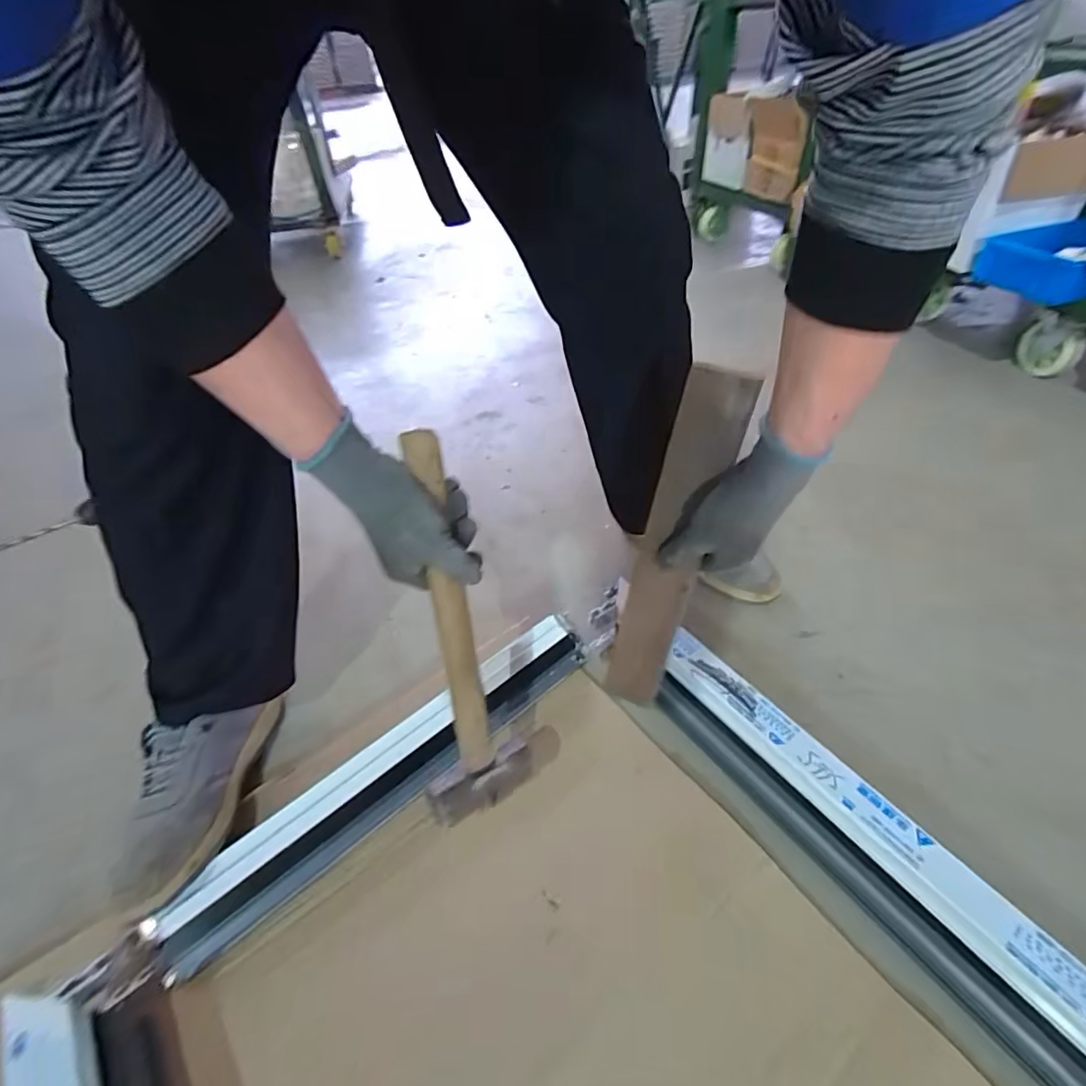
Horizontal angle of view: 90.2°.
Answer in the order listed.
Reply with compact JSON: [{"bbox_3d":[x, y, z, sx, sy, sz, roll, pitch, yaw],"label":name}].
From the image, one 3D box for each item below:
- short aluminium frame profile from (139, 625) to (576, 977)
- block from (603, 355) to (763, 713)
[{"bbox_3d":[-0.175,0.264,0.630,0.559,0.059,0.096,-33,50,-26],"label":"short aluminium frame profile"},{"bbox_3d":[0.121,0.010,0.532,0.067,0.347,0.027,26,31,28],"label":"block"}]

